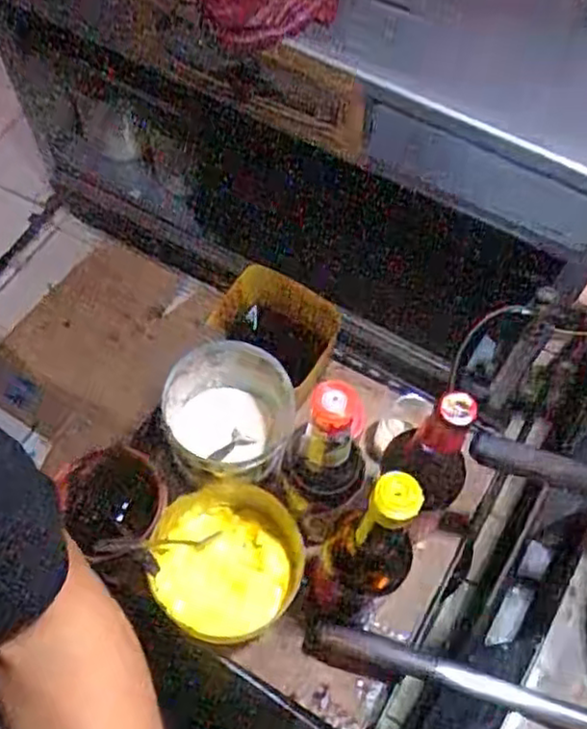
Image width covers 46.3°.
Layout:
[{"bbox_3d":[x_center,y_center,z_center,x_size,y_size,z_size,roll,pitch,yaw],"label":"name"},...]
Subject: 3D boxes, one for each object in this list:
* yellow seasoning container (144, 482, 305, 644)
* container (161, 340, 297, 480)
[{"bbox_3d":[-0.062,0.187,0.647,0.134,0.097,0.130,1,62,-2],"label":"yellow seasoning container"},{"bbox_3d":[-0.067,0.057,0.668,0.113,0.119,0.120,1,62,-2],"label":"container"}]

